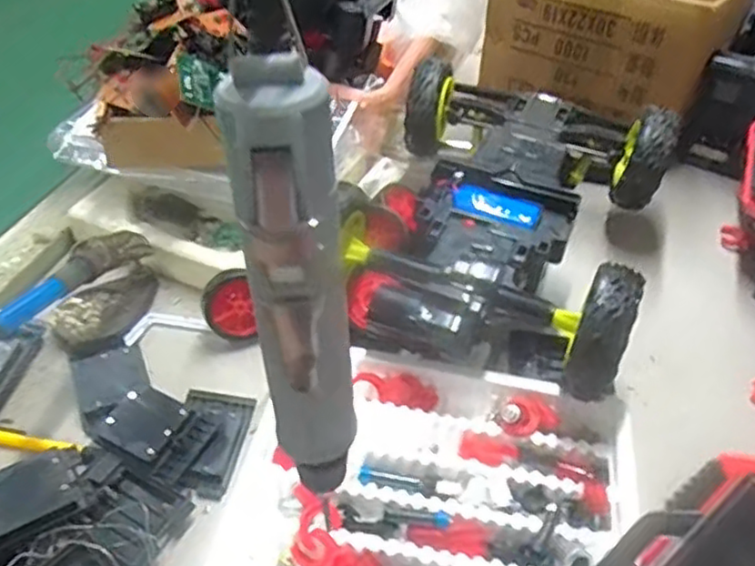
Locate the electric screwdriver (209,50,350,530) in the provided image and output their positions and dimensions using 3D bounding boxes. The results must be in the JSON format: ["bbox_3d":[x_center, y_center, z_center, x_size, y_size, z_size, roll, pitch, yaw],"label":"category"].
[{"bbox_3d":[-0.029,0.016,0.244,0.041,0.190,0.036,-4,46,-7],"label":"electric screwdriver"}]

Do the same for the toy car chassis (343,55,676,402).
[{"bbox_3d":[0.109,-0.073,0.585,0.236,0.094,0.344,19,48,15],"label":"toy car chassis"}]

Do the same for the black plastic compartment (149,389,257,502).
[{"bbox_3d":[-0.124,0.110,0.493,0.053,0.016,0.083,8,46,5],"label":"black plastic compartment"}]

